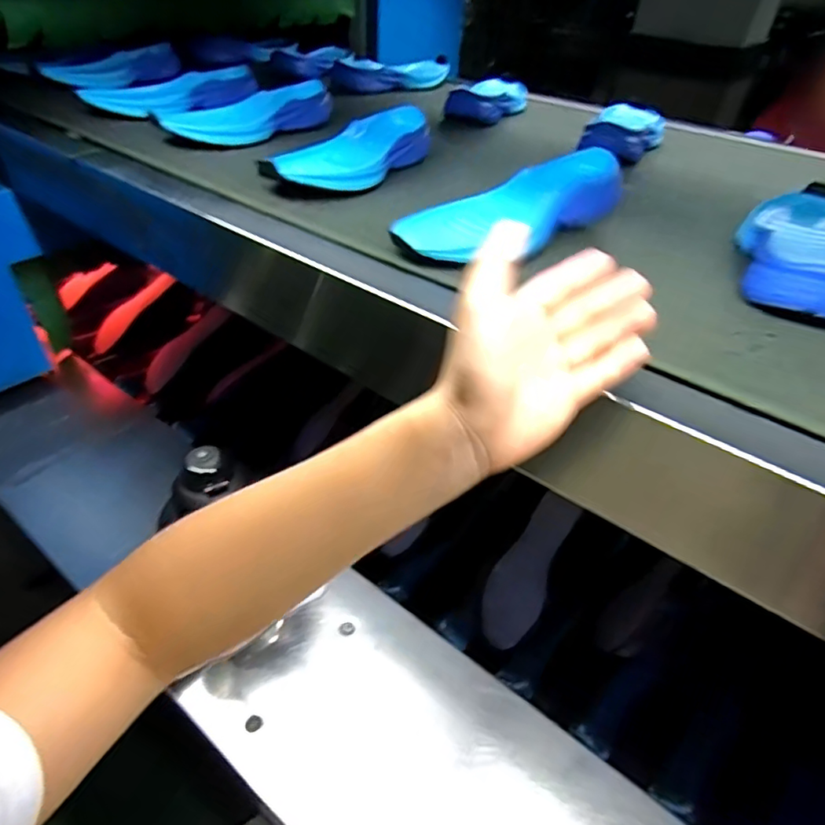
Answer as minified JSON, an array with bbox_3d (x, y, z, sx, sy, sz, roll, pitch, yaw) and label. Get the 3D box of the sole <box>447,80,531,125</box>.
[{"bbox_3d":[0.132,-0.503,0.884,0.082,0.038,0.231,18,43,13],"label":"sole"}]

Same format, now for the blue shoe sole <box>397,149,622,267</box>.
[{"bbox_3d":[0.092,-0.188,0.498,0.236,0.047,0.085,-27,52,-32],"label":"blue shoe sole"}]

